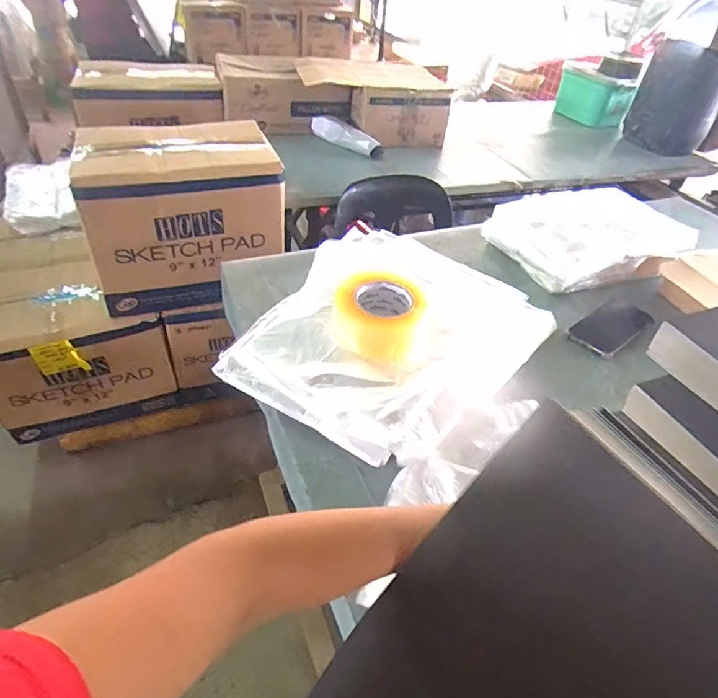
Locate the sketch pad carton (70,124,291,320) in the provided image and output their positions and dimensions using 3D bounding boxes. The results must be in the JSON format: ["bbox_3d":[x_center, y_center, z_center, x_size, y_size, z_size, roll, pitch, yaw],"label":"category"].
[{"bbox_3d":[-0.484,-0.369,1.321,0.472,0.367,0.363,-14,45,-20],"label":"sketch pad carton"}]

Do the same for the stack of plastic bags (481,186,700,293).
[{"bbox_3d":[0.475,-0.235,0.949,0.365,0.098,0.238,-12,45,-18],"label":"stack of plastic bags"}]

